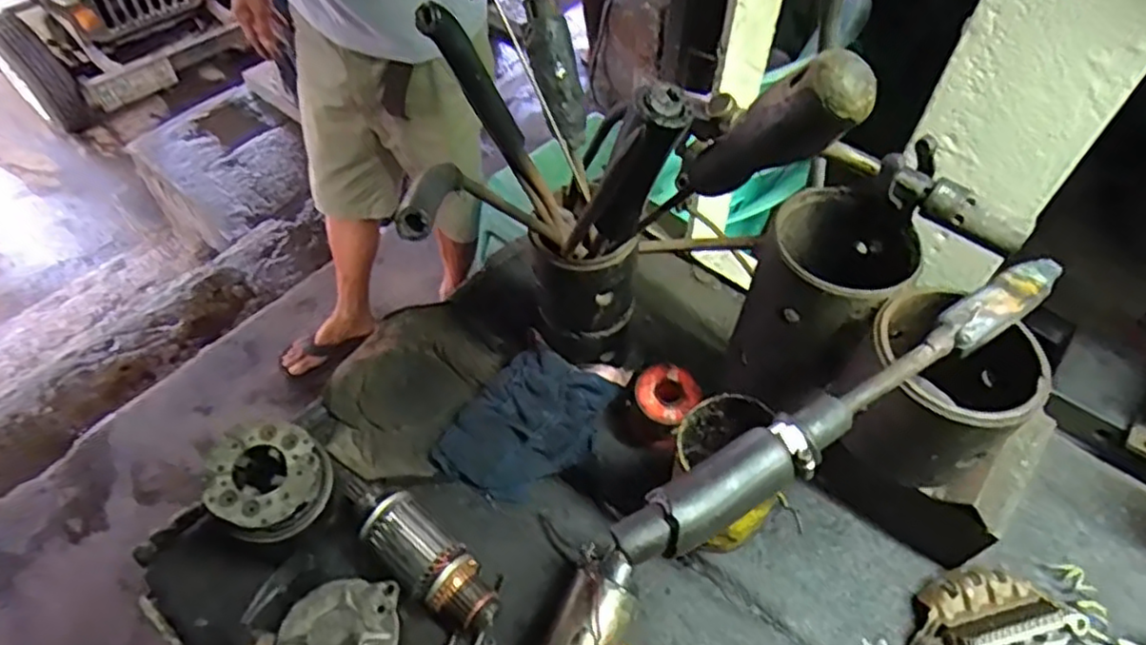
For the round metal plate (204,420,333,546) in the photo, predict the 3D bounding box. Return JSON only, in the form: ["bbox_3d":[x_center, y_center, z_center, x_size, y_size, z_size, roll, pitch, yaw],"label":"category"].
[{"bbox_3d":[-0.205,0.105,0.462,0.076,0.045,0.076,3,67,-8],"label":"round metal plate"}]

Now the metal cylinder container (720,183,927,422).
[{"bbox_3d":[0.157,-0.010,0.449,0.083,0.119,0.096,27,57,18],"label":"metal cylinder container"}]

